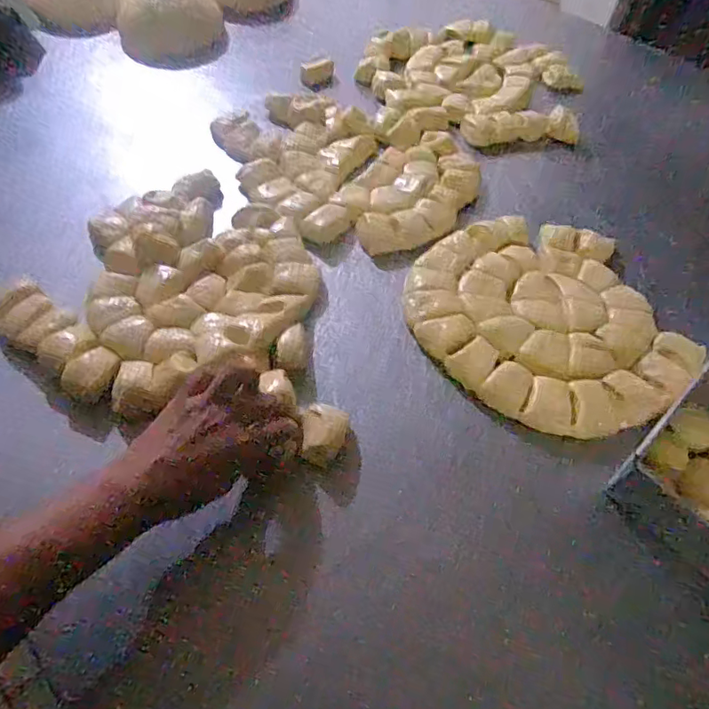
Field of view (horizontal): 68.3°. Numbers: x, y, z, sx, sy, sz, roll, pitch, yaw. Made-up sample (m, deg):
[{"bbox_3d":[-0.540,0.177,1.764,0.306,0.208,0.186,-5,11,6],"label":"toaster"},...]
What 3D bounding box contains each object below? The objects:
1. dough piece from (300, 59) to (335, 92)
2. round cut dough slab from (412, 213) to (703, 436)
[{"bbox_3d":[-0.054,-0.415,0.777,0.047,0.032,0.028,-5,56,-7],"label":"dough piece"},{"bbox_3d":[0.184,-0.036,0.524,0.237,0.023,0.257,2,55,-2],"label":"round cut dough slab"}]

